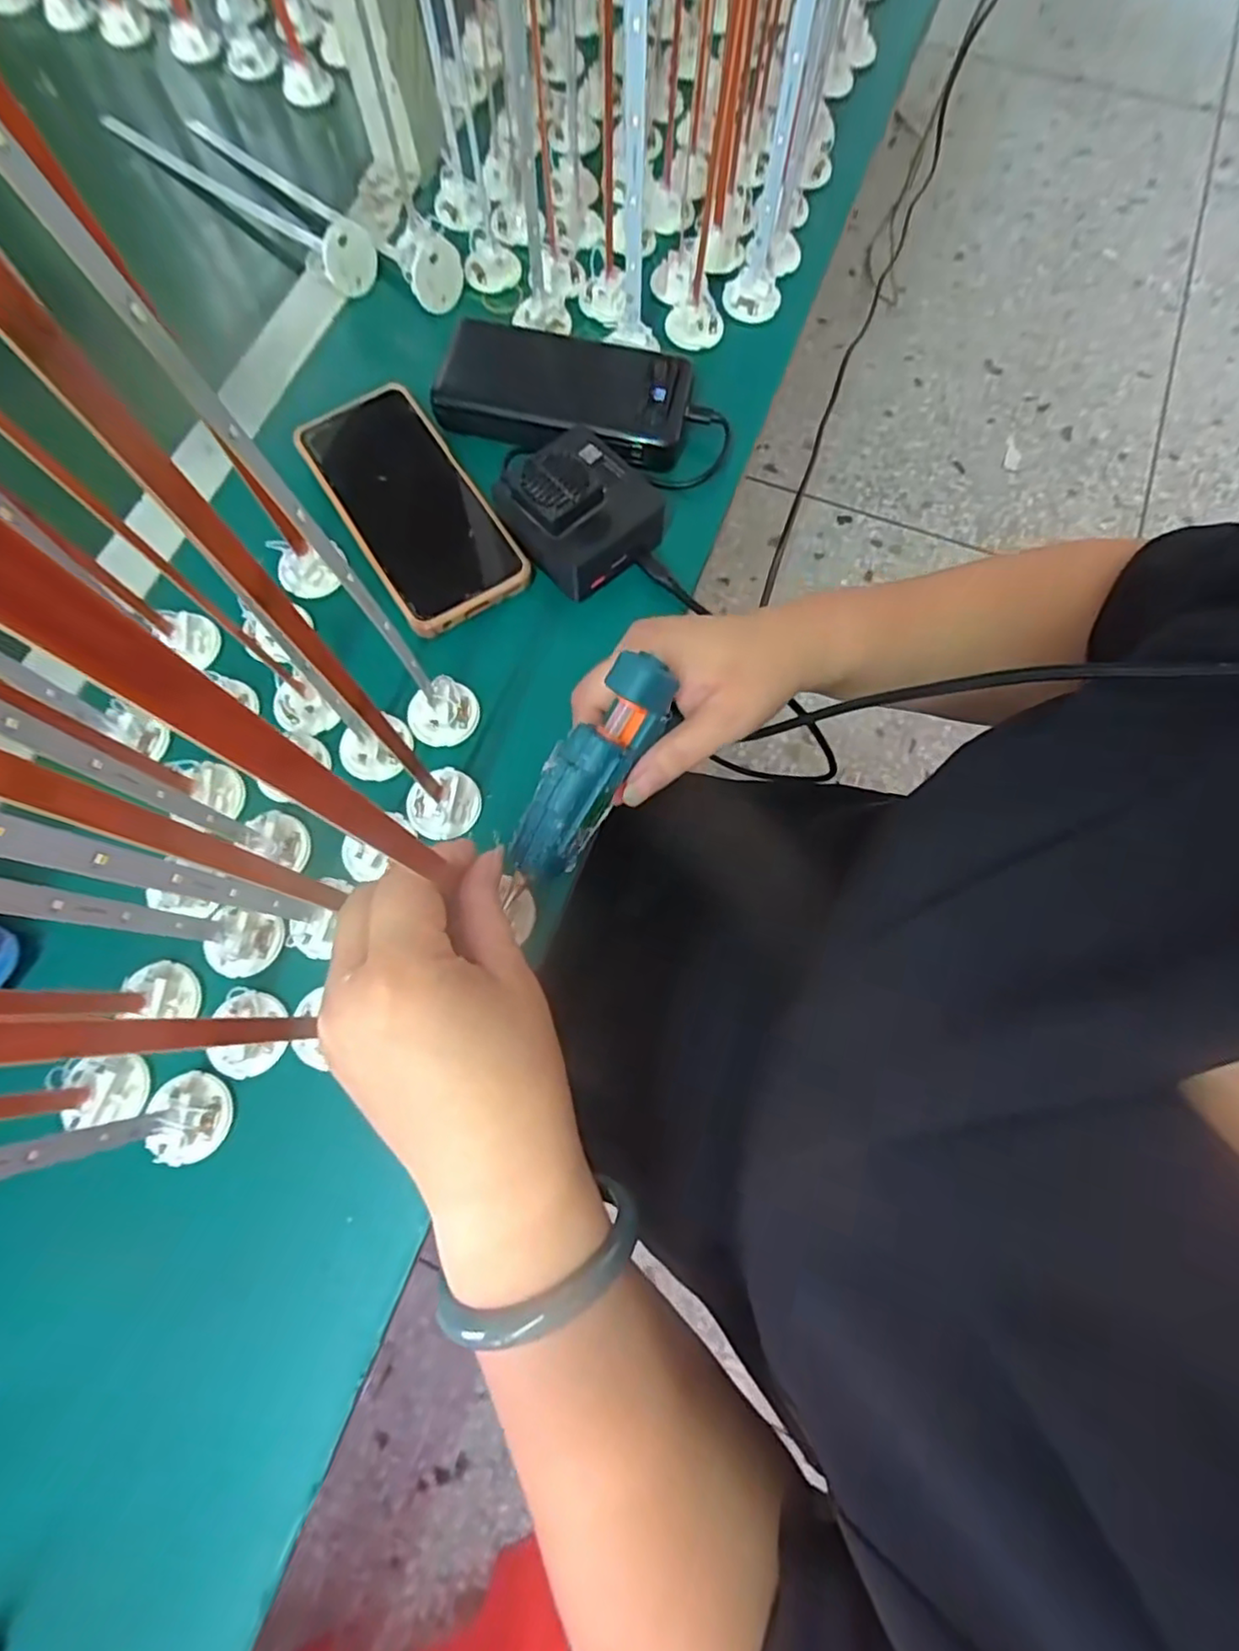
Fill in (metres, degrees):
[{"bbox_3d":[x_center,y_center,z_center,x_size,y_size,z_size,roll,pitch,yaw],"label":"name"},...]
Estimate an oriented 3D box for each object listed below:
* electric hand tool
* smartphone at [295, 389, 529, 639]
[{"bbox_3d":[-0.012,-0.025,0.294,0.028,0.033,0.105,36,101,10],"label":"electric hand tool"},{"bbox_3d":[-0.126,-0.193,0.392,0.077,0.009,0.160,-32,77,-8],"label":"smartphone"}]

